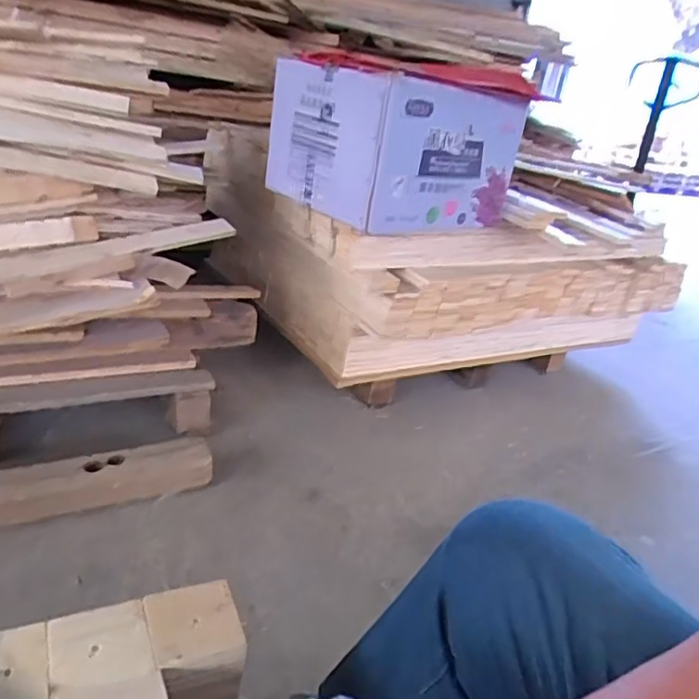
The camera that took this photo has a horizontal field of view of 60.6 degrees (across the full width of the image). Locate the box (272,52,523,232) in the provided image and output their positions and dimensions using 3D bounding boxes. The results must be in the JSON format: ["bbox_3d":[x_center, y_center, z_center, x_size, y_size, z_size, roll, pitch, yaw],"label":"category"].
[{"bbox_3d":[0.115,-0.456,1.349,0.312,0.283,0.479,28,30,37],"label":"box"}]

